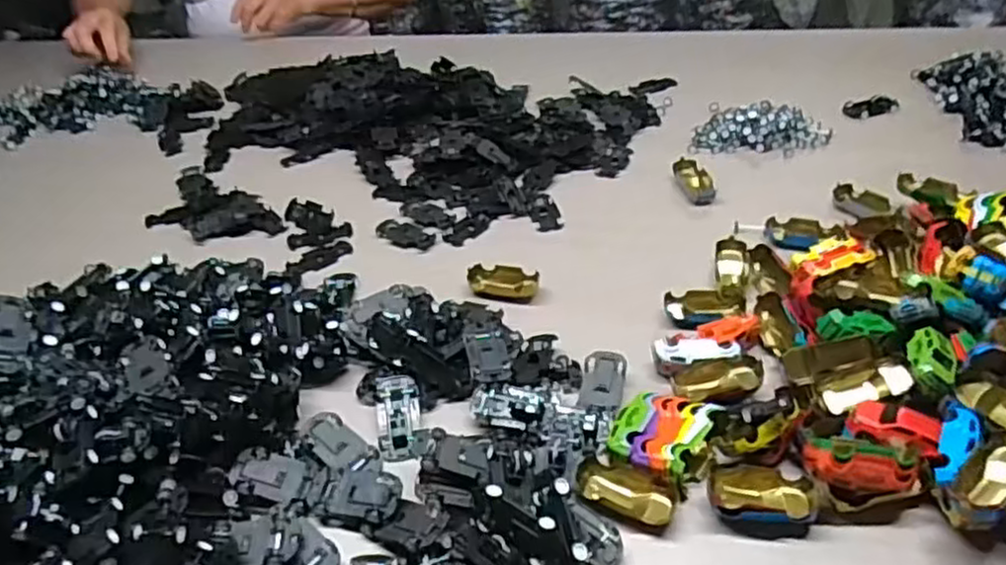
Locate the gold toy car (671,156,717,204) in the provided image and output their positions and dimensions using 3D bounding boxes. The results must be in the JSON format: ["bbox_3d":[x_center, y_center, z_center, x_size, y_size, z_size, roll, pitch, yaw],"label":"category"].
[{"bbox_3d":[0.198,-0.105,0.752,0.033,0.016,0.063,-10,38,-5],"label":"gold toy car"}]

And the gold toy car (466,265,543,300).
[{"bbox_3d":[-0.001,0.000,0.649,0.062,0.015,0.032,8,40,17],"label":"gold toy car"}]

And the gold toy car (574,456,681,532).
[{"bbox_3d":[0.078,0.135,0.464,0.062,0.017,0.031,12,41,21],"label":"gold toy car"}]

